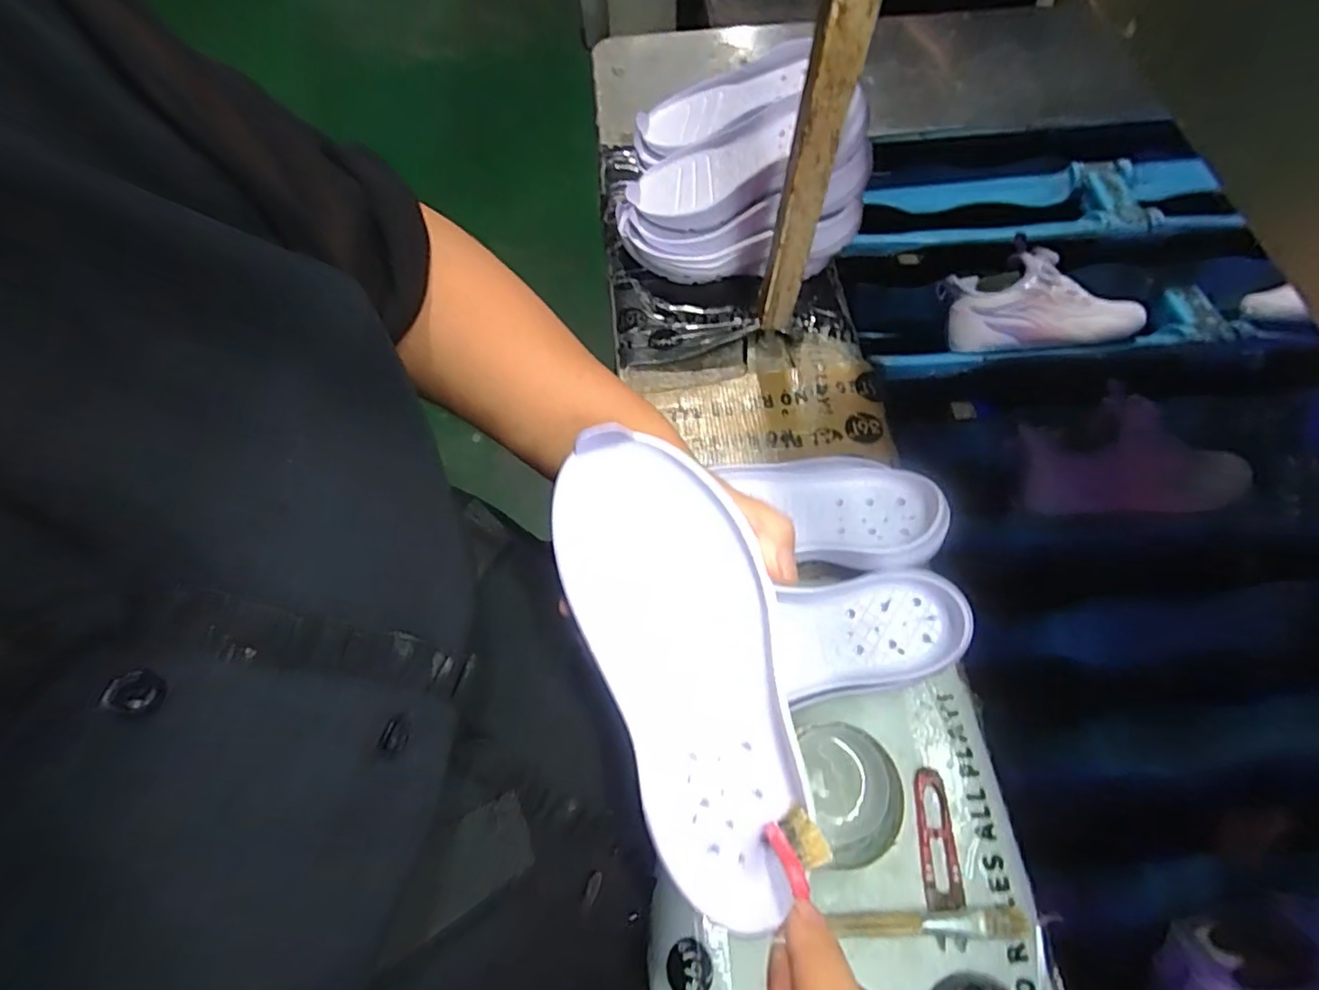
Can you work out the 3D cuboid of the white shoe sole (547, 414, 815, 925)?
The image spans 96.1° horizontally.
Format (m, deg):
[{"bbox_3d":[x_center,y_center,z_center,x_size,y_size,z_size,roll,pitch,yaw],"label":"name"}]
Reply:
[{"bbox_3d":[0.013,0.080,0.267,0.084,0.023,0.218,-16,91,-6],"label":"white shoe sole"}]

